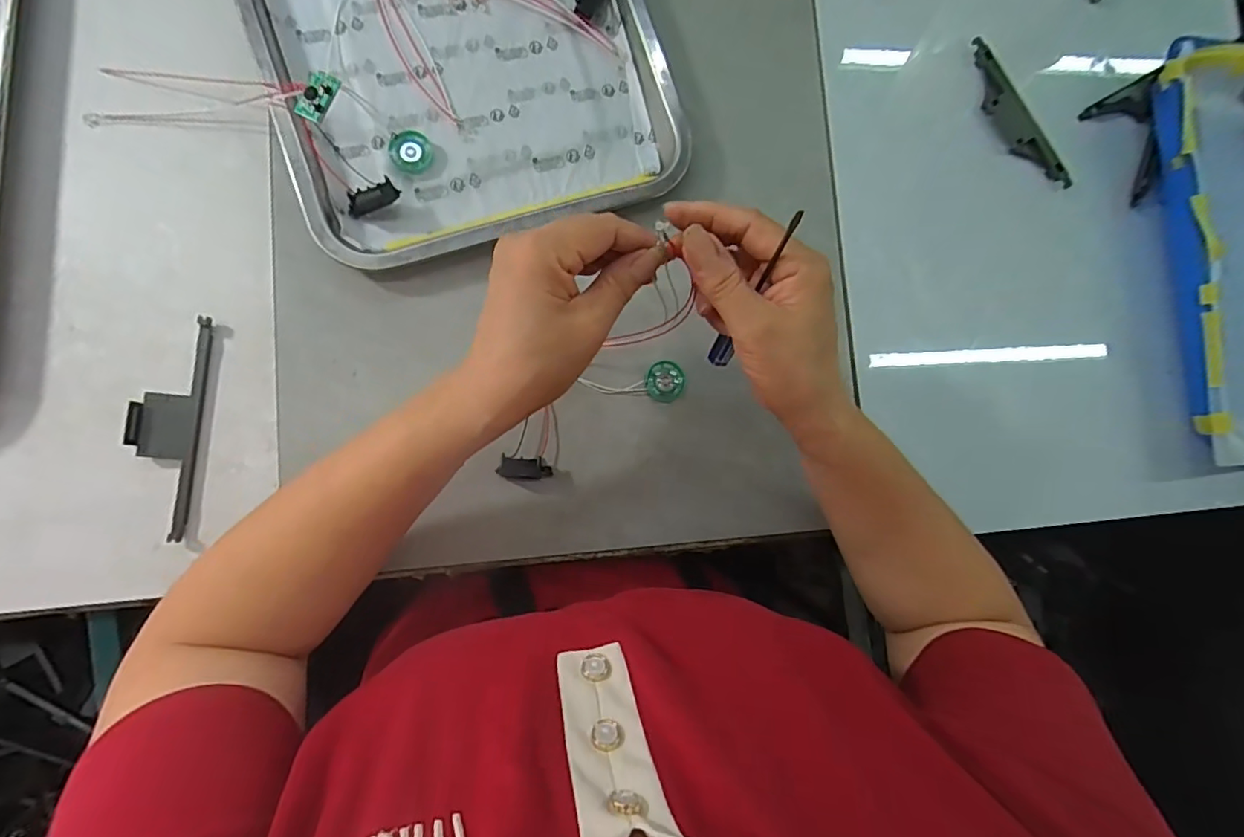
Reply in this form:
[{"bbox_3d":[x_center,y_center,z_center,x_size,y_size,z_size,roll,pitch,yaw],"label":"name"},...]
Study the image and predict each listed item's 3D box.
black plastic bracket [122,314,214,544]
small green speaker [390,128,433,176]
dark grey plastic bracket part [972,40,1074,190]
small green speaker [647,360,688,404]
[{"bbox_3d":[-0.281,0.004,0.349,0.035,0.013,0.135,5,85,-8],"label":"black plastic bracket"},{"bbox_3d":[-0.145,-0.183,0.388,0.028,0.006,0.029,13,84,-7],"label":"small green speaker"},{"bbox_3d":[0.316,-0.242,0.454,0.031,0.009,0.134,-34,91,-9],"label":"dark grey plastic bracket part"},{"bbox_3d":[0.031,-0.026,0.396,0.028,0.005,0.028,1,85,-8],"label":"small green speaker"}]

